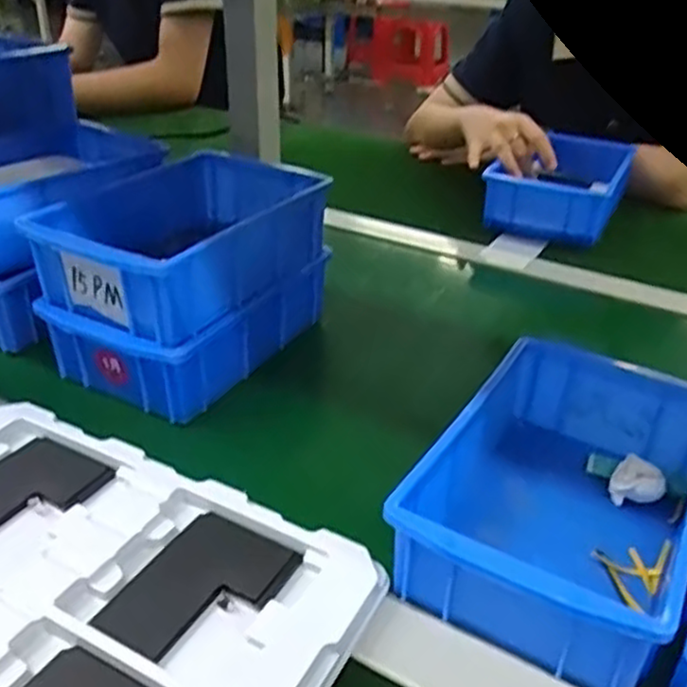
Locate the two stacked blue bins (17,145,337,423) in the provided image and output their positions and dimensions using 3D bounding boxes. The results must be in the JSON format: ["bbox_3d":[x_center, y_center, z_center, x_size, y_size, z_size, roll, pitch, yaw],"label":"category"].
[{"bbox_3d":[-0.117,-0.053,0.555,0.136,0.114,0.188,19,35,26],"label":"two stacked blue bins"}]

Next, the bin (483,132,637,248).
[{"bbox_3d":[0.247,-0.182,0.840,0.130,0.066,0.175,15,34,22],"label":"bin"}]

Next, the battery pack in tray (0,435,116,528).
[{"bbox_3d":[-0.188,0.089,0.425,0.068,0.008,0.087,18,35,25],"label":"battery pack in tray"}]

